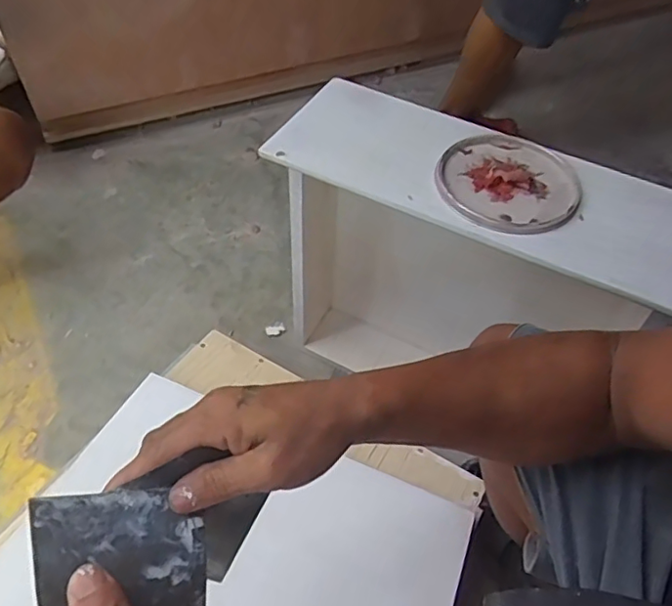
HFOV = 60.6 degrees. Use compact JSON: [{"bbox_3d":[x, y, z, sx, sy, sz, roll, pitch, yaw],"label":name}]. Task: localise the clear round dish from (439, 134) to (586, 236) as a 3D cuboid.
[{"bbox_3d":[0.186,-0.133,0.626,0.147,0.023,0.152,1,51,-2],"label":"clear round dish"}]

